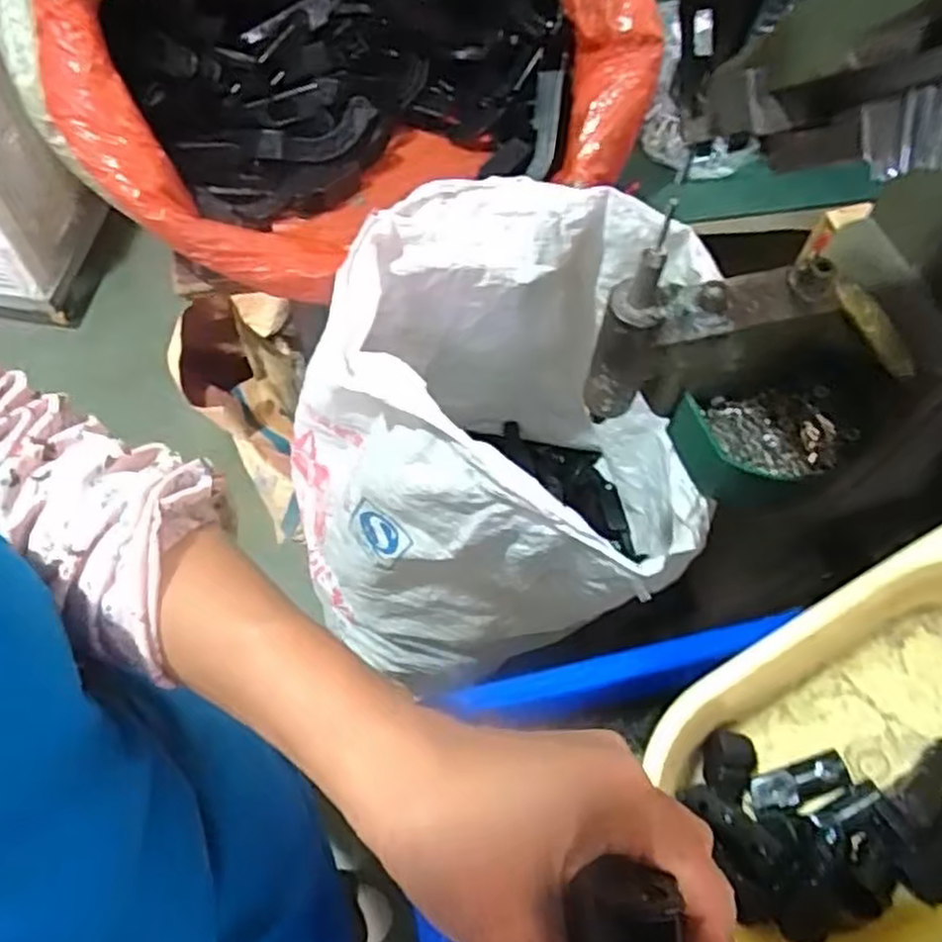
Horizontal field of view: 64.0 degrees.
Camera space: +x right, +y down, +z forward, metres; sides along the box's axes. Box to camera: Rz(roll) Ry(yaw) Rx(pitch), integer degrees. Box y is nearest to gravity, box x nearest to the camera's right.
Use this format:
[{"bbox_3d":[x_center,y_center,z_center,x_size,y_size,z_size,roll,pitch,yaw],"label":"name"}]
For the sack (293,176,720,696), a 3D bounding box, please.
[{"bbox_3d":[0.048,-0.013,0.719,0.341,0.380,0.338,-29,67,-16],"label":"sack"}]

